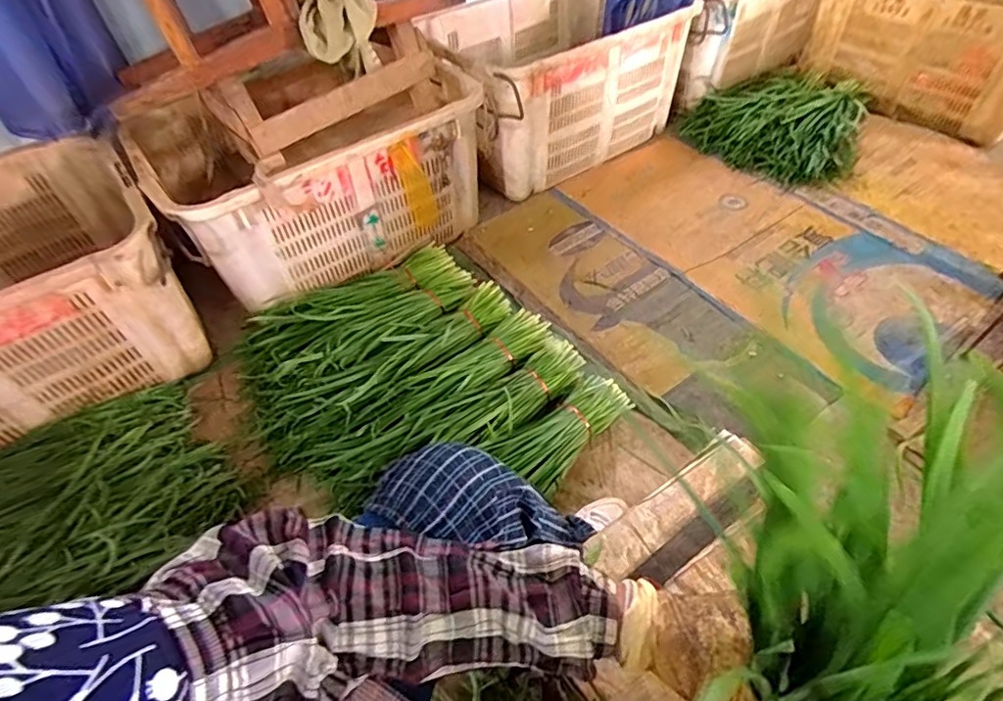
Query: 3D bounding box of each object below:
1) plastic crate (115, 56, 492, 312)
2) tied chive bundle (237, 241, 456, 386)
[{"bbox_3d":[-0.422,-0.431,1.300,0.709,0.355,0.457,-34,54,-23],"label":"plastic crate"},{"bbox_3d":[-0.315,-0.085,1.185,0.507,0.075,0.175,-30,53,-21],"label":"tied chive bundle"}]

